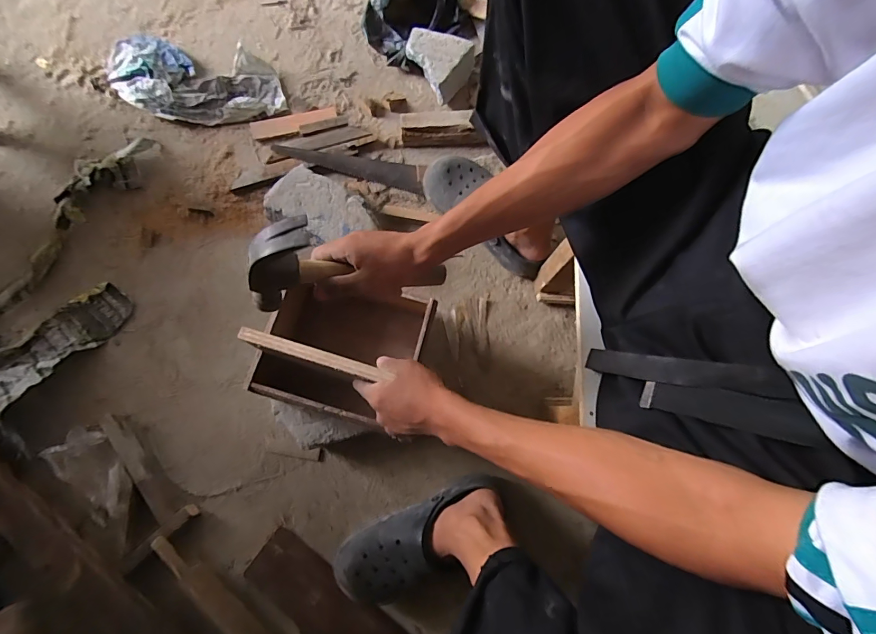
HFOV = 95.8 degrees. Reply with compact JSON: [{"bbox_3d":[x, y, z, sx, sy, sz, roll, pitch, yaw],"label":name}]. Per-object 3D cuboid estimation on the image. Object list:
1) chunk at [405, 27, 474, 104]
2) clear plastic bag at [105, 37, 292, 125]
[{"bbox_3d":[-0.004,-0.530,0.835,0.128,0.074,0.128,27,78,5],"label":"chunk"},{"bbox_3d":[-0.520,-0.497,0.827,0.391,0.052,0.181,14,77,2],"label":"clear plastic bag"}]

